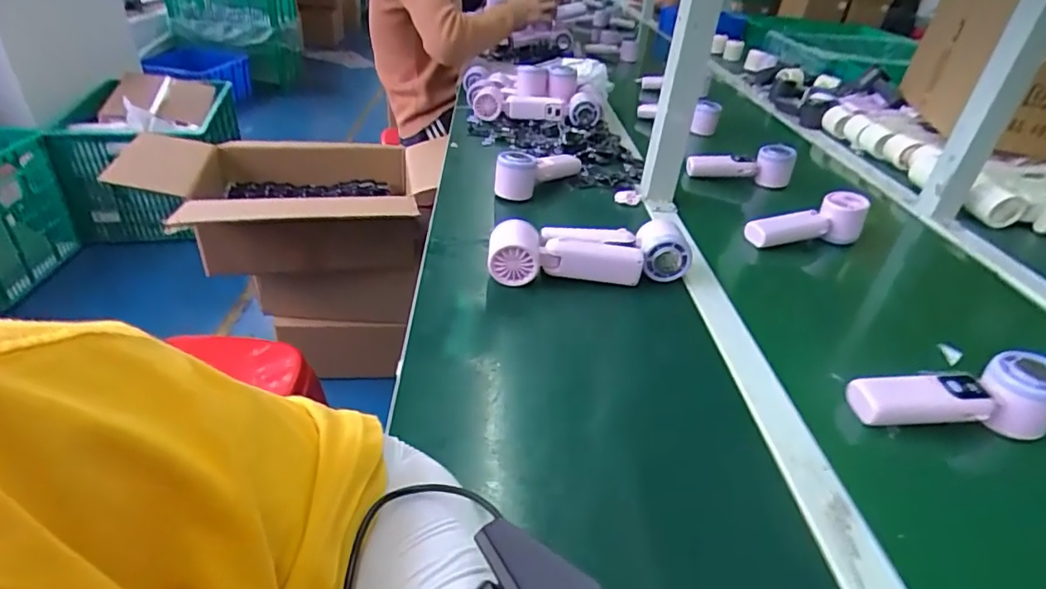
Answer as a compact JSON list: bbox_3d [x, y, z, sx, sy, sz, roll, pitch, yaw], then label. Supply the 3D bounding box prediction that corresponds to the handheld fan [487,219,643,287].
[{"bbox_3d":[0.045,-0.041,0.629,0.168,0.064,0.056,1,34,-6],"label":"handheld fan"}]

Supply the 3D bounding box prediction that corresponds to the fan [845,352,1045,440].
[{"bbox_3d":[0.368,0.086,0.481,0.155,0.072,0.048,6,34,1],"label":"fan"}]

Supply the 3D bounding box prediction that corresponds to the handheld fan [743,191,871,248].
[{"bbox_3d":[0.379,-0.092,0.755,0.162,0.060,0.050,-12,36,-3],"label":"handheld fan"}]

